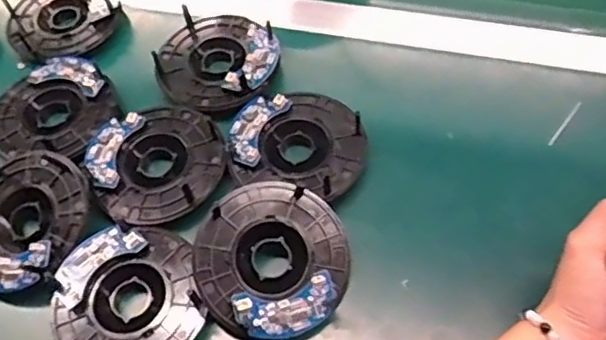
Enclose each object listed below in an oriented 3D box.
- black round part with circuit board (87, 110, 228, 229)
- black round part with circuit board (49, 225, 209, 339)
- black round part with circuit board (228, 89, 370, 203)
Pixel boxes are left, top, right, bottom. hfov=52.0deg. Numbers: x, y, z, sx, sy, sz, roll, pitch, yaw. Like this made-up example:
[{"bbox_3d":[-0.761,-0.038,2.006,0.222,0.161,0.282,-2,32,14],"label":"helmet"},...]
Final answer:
[{"bbox_3d":[-0.108,-0.006,0.465,0.096,0.021,0.088,-2,58,4],"label":"black round part with circuit board"},{"bbox_3d":[-0.117,0.084,0.408,0.092,0.016,0.096,-2,58,4],"label":"black round part with circuit board"},{"bbox_3d":[-0.003,-0.025,0.464,0.099,0.015,0.094,-2,58,4],"label":"black round part with circuit board"}]

